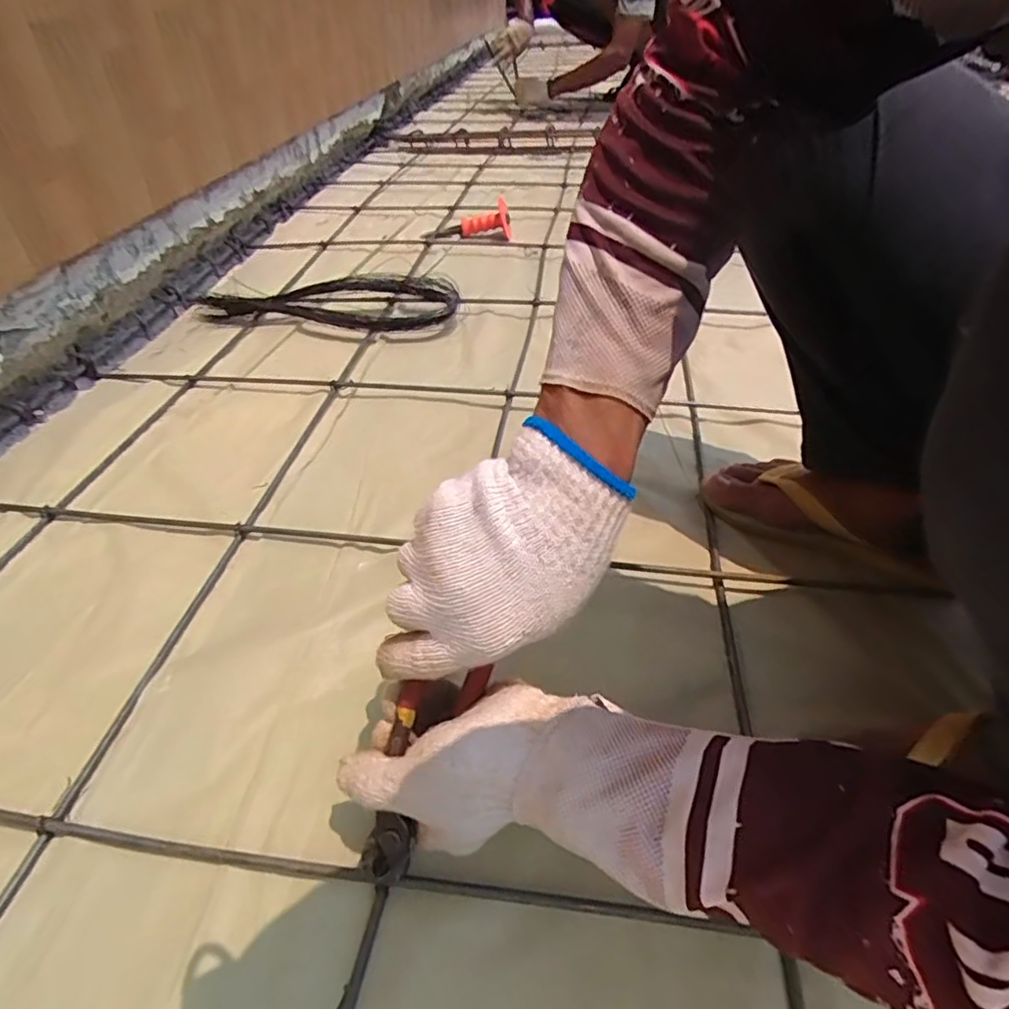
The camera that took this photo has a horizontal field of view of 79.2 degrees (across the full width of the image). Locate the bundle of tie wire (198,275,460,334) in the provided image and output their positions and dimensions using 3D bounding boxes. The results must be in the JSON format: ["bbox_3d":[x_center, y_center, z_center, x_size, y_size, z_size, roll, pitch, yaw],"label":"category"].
[{"bbox_3d":[-0.284,-0.336,0.986,0.416,0.047,0.150,10,43,14],"label":"bundle of tie wire"}]

